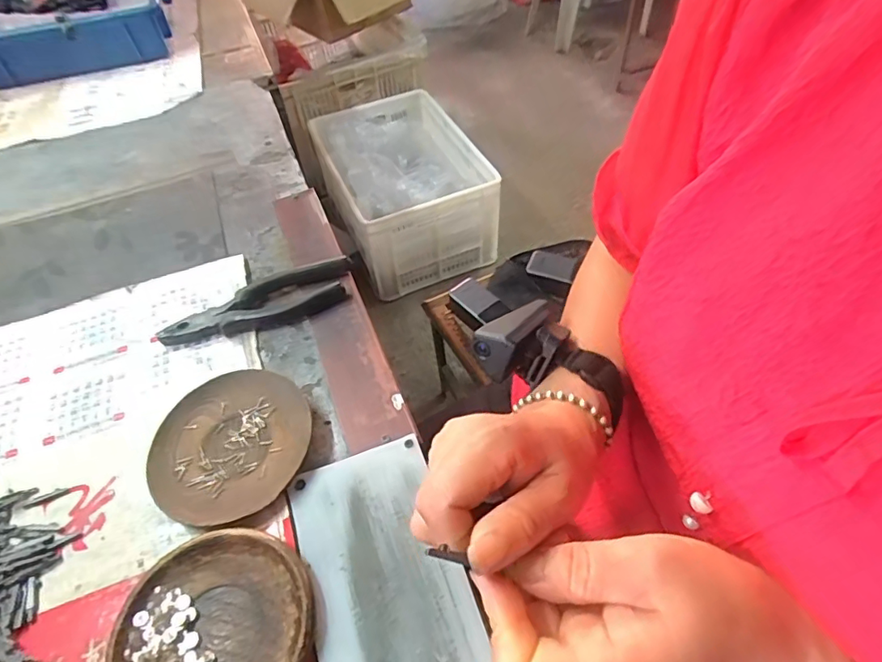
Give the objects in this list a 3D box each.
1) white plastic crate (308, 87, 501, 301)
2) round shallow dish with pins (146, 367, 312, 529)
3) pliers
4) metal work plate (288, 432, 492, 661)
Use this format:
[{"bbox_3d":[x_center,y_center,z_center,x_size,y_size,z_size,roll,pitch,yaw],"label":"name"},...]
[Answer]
[{"bbox_3d":[-0.096,-0.399,1.407,0.368,0.275,0.489,-21,53,-12],"label":"white plastic crate"},{"bbox_3d":[-0.152,0.081,0.383,0.110,0.016,0.116,-3,51,4],"label":"round shallow dish with pins"},{"bbox_3d":[-0.155,-0.024,0.466,0.178,0.018,0.052,-23,53,-12],"label":"pliers"},{"bbox_3d":[-0.030,0.161,0.310,0.092,0.009,0.195,-18,52,-9],"label":"metal work plate"}]

